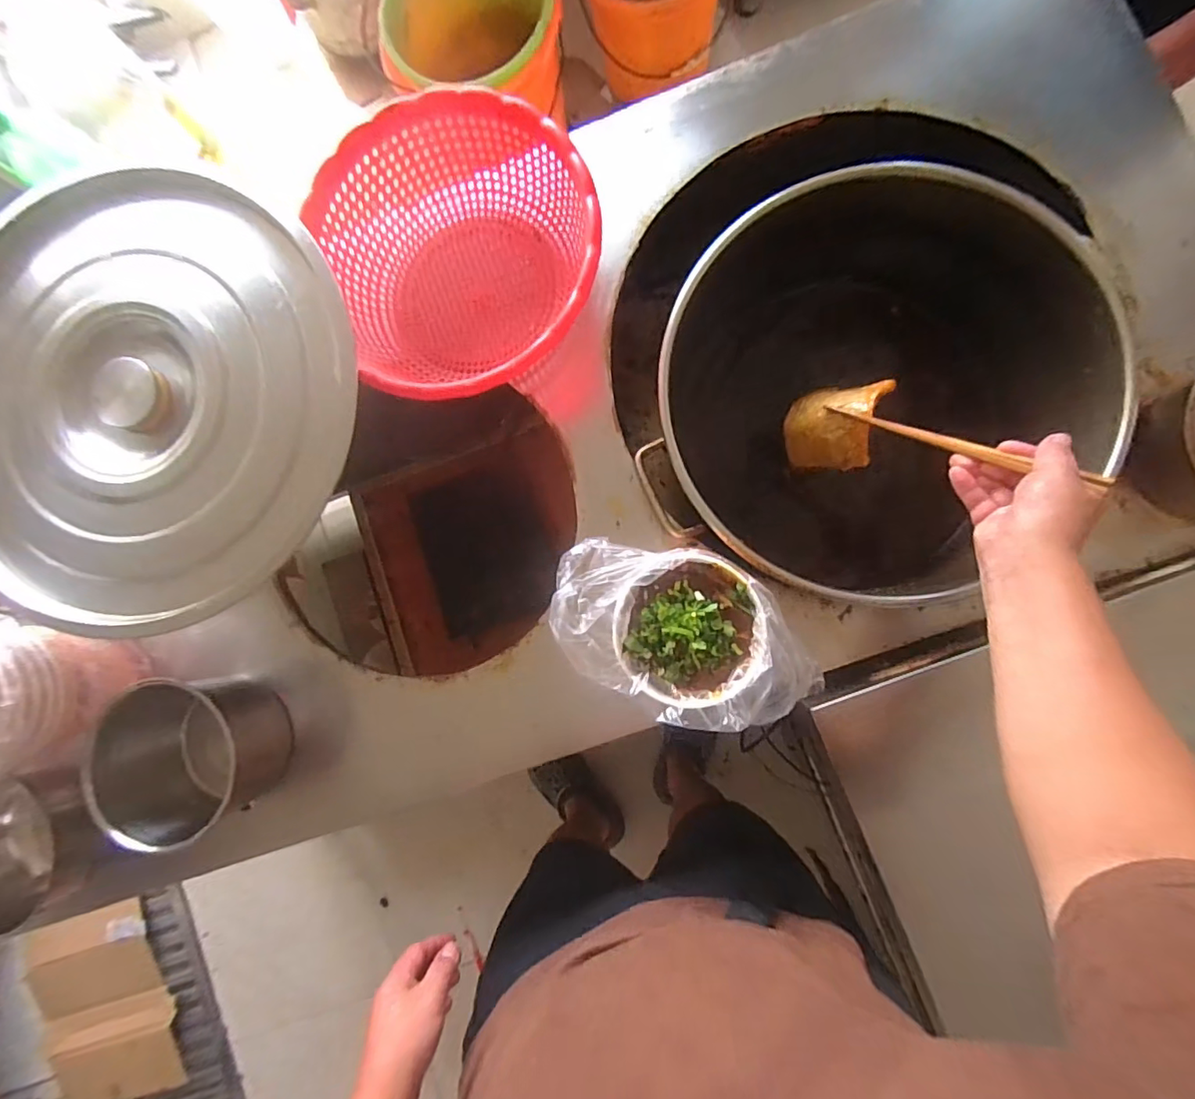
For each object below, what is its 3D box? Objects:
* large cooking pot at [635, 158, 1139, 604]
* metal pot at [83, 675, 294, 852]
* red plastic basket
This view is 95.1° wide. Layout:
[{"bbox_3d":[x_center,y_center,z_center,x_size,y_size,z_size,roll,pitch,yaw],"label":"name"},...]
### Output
[{"bbox_3d":[0.286,-0.177,0.604,0.412,0.202,0.410,14,88,8],"label":"large cooking pot"},{"bbox_3d":[-0.409,0.208,0.560,0.153,0.127,0.141,0,86,7],"label":"metal pot"},{"bbox_3d":[-0.131,-0.287,0.556,0.262,0.103,0.281,0,86,7],"label":"red plastic basket"}]

